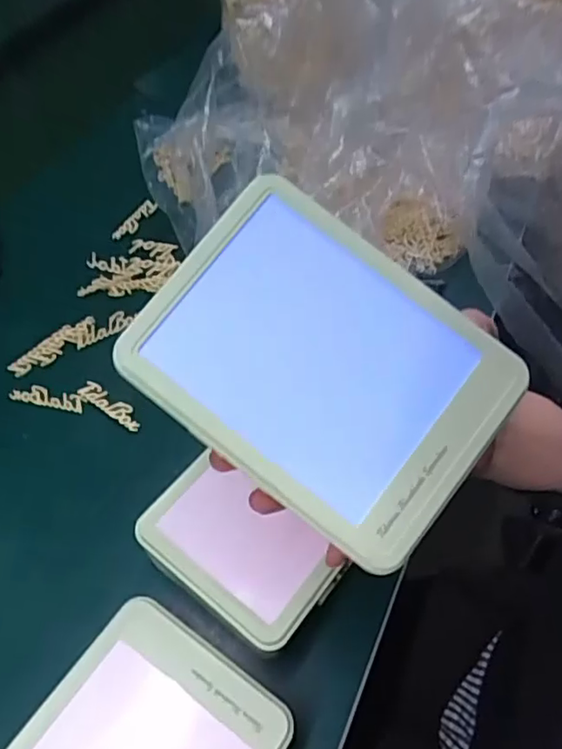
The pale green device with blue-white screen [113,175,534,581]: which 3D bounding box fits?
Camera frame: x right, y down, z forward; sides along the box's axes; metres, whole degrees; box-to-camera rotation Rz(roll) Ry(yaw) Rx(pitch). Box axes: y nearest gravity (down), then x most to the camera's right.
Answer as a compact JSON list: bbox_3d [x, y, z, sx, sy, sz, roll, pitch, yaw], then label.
[{"bbox_3d":[0.016,-0.004,0.234,0.137,0.013,0.105,38,81,3],"label":"pale green device with blue-white screen"}]

